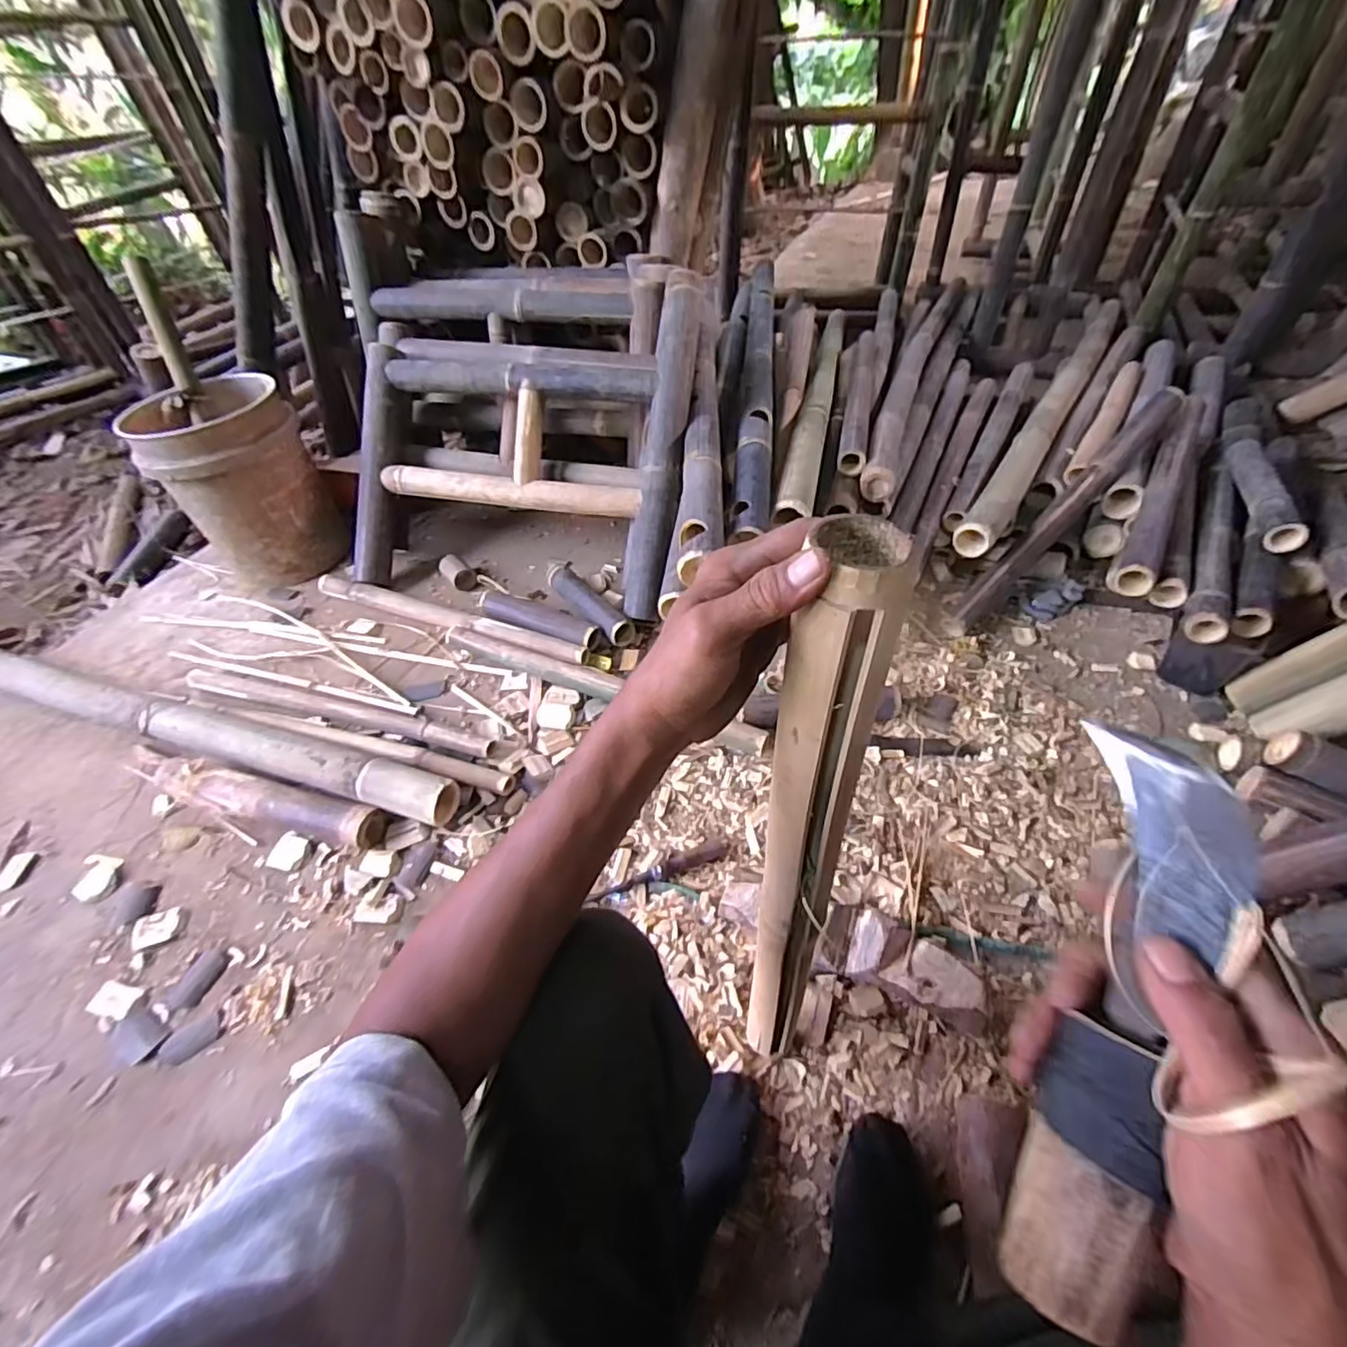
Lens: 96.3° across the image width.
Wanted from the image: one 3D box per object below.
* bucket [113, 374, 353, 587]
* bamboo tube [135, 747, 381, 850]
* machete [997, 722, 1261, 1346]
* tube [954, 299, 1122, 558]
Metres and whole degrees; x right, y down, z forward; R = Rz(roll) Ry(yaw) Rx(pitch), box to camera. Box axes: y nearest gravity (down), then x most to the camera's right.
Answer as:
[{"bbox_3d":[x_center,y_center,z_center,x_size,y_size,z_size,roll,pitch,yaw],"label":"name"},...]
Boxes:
[{"bbox_3d":[-0.954,-0.427,1.360,0.305,0.357,0.290,-32,55,-24],"label":"bucket"},{"bbox_3d":[-0.686,0.189,0.958,0.512,0.056,0.066,12,49,12],"label":"bamboo tube"},{"bbox_3d":[0.189,0.144,0.254,0.047,0.037,0.236,18,83,17],"label":"machete"},{"bbox_3d":[0.973,-0.698,1.518,0.082,0.070,1.479,26,54,23],"label":"tube"}]

